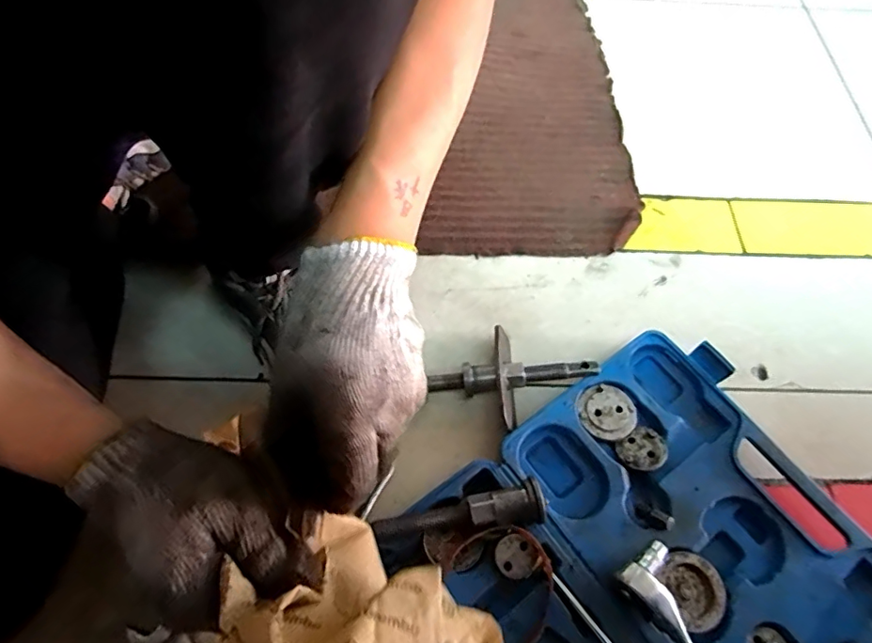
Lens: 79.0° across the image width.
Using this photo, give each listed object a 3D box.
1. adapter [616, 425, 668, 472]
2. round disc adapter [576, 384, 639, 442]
[{"bbox_3d":[0.176,0.110,0.451,0.039,0.004,0.035,-35,57,-11],"label":"adapter"},{"bbox_3d":[0.150,0.080,0.465,0.049,0.008,0.047,1,63,-3],"label":"round disc adapter"}]

